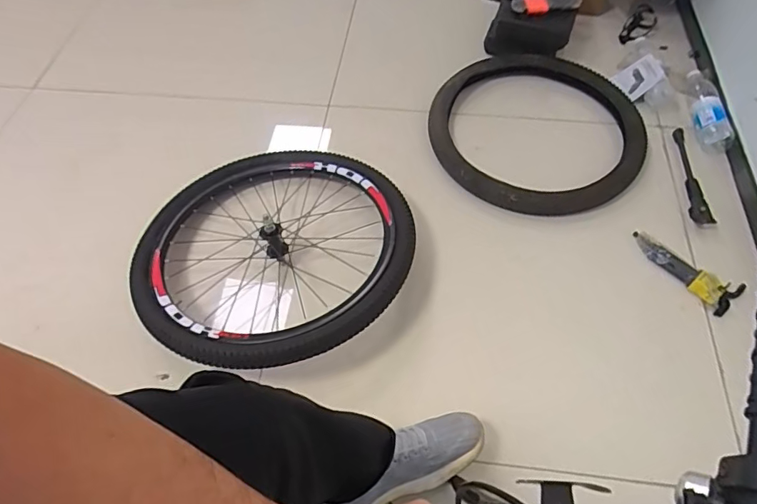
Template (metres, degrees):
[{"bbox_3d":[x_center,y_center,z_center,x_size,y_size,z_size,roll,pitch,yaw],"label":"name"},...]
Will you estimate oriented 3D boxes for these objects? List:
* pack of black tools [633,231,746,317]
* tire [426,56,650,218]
[{"bbox_3d":[0.577,0.029,0.958,0.056,0.039,0.206,-34,63,-18],"label":"pack of black tools"},{"bbox_3d":[0.367,-0.281,1.129,0.477,0.067,0.439,-1,58,1],"label":"tire"}]

